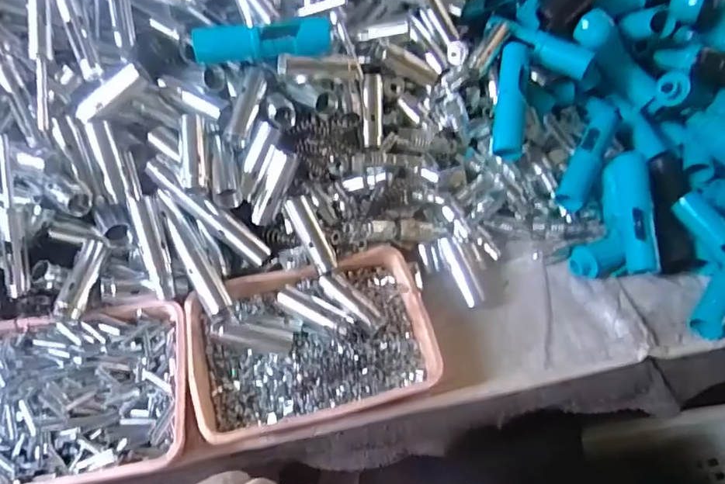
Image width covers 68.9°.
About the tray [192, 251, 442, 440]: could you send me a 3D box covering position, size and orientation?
[{"bbox_3d":[-0.044,0.083,0.461,0.199,0.037,0.136,-11,60,-11],"label":"tray"}]

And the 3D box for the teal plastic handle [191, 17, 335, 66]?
[{"bbox_3d":[-0.087,-0.175,0.467,0.118,0.028,0.025,-10,60,-10],"label":"teal plastic handle"}]

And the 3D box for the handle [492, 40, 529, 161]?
[{"bbox_3d":[0.152,-0.149,0.542,0.028,0.023,0.125,7,76,0],"label":"handle"}]

